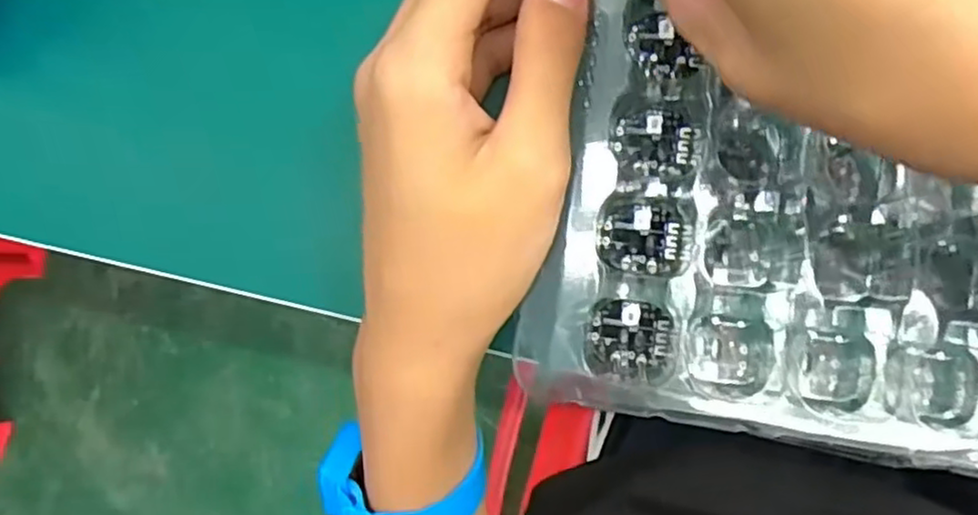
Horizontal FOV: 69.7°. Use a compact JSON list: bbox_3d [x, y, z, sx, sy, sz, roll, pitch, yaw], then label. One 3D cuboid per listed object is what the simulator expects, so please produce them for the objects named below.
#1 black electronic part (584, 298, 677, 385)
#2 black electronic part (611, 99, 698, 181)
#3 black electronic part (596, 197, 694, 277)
[{"bbox_3d":[0.046,0.027,0.227,0.029,0.004,0.025,12,86,6],"label":"black electronic part"},{"bbox_3d":[0.054,-0.038,0.229,0.026,0.004,0.024,-3,85,5],"label":"black electronic part"},{"bbox_3d":[0.051,-0.007,0.229,0.030,0.004,0.024,5,85,6],"label":"black electronic part"}]

